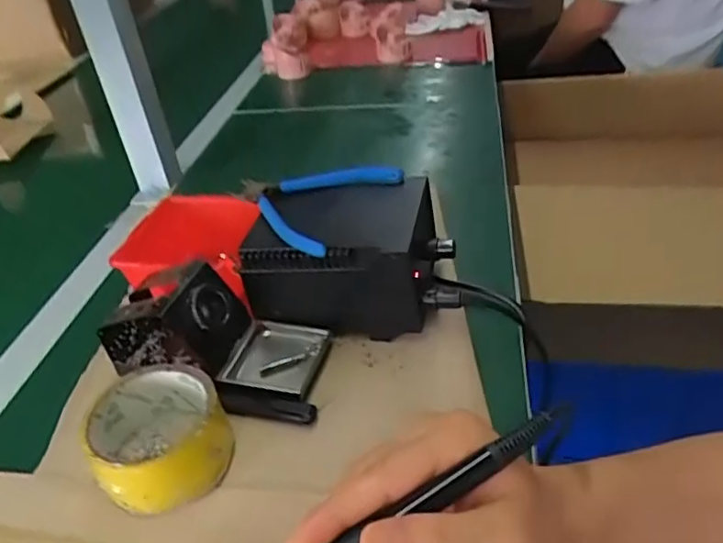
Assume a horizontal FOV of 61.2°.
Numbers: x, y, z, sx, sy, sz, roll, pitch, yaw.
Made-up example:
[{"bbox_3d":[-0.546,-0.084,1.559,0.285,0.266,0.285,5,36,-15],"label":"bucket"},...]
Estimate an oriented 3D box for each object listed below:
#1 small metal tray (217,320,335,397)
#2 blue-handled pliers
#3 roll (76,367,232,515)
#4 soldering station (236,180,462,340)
[{"bbox_3d":[-0.070,0.068,0.475,0.076,0.017,0.068,3,36,15],"label":"small metal tray"},{"bbox_3d":[-0.048,-0.066,0.514,0.129,0.020,0.122,17,43,30],"label":"blue-handled pliers"},{"bbox_3d":[-0.132,0.109,0.403,0.084,0.049,0.085,-5,35,3],"label":"roll"},{"bbox_3d":[-0.005,-0.012,0.516,0.162,0.094,0.119,0,36,11],"label":"soldering station"}]

